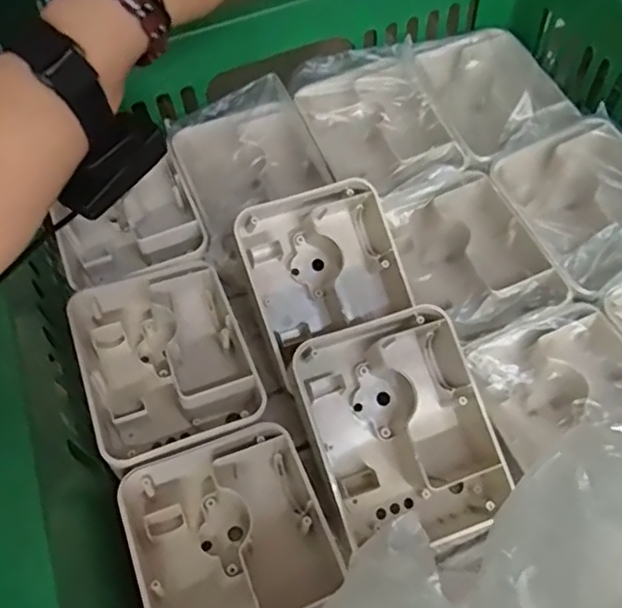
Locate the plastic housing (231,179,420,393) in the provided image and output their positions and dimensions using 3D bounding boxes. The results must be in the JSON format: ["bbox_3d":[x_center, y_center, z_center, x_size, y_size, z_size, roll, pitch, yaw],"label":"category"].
[{"bbox_3d":[0.012,-0.023,0.430,0.116,0.047,0.118,-24,91,-14],"label":"plastic housing"}]

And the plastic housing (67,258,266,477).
[{"bbox_3d":[-0.092,0.041,0.385,0.104,0.042,0.131,-22,59,-10],"label":"plastic housing"}]

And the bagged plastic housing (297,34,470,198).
[{"bbox_3d":[0.053,-0.137,0.477,0.105,0.052,0.136,-16,58,-7],"label":"bagged plastic housing"}]

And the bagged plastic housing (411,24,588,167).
[{"bbox_3d":[0.148,-0.171,0.495,0.111,0.041,0.133,-24,59,-12],"label":"bagged plastic housing"}]

